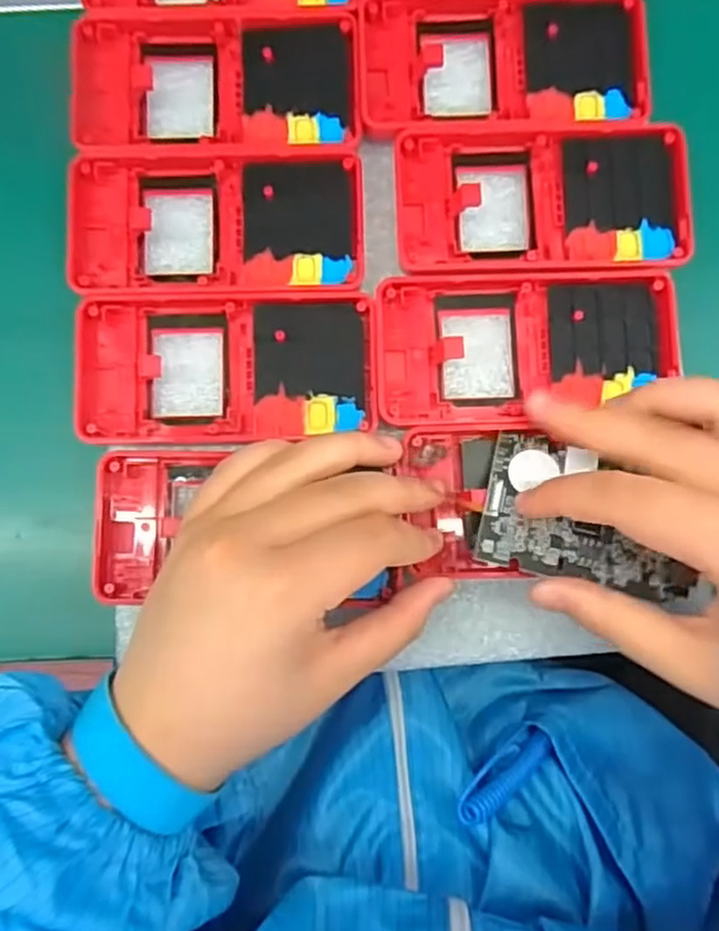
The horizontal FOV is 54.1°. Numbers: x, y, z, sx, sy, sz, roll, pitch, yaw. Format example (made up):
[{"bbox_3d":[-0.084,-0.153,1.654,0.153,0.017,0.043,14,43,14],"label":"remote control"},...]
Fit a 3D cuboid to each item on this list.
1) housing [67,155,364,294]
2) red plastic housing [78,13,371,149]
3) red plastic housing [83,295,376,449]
[{"bbox_3d":[-0.060,-0.102,0.298,0.121,0.009,0.059,-1,86,1],"label":"housing"},{"bbox_3d":[-0.061,-0.165,0.304,0.121,0.011,0.062,-2,86,1],"label":"red plastic housing"},{"bbox_3d":[-0.054,-0.041,0.291,0.120,0.012,0.060,-2,86,1],"label":"red plastic housing"}]

